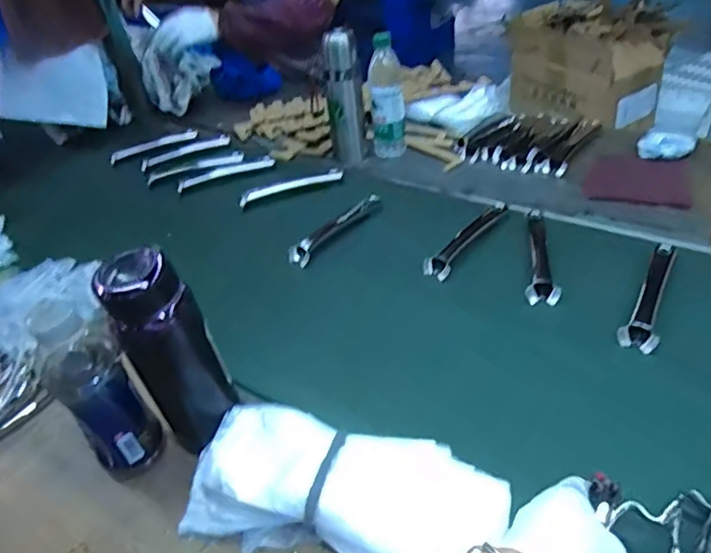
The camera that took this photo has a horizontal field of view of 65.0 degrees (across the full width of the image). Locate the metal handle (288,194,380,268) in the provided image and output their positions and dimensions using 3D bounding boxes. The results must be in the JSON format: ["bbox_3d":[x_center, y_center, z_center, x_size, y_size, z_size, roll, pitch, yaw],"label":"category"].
[{"bbox_3d":[-0.033,-0.083,0.905,0.043,0.019,0.205,25,47,31],"label":"metal handle"}]

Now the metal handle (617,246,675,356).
[{"bbox_3d":[0.379,0.019,0.703,0.040,0.021,0.208,21,45,28],"label":"metal handle"}]

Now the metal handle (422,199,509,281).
[{"bbox_3d":[0.169,-0.060,0.846,0.039,0.023,0.207,24,46,31],"label":"metal handle"}]

